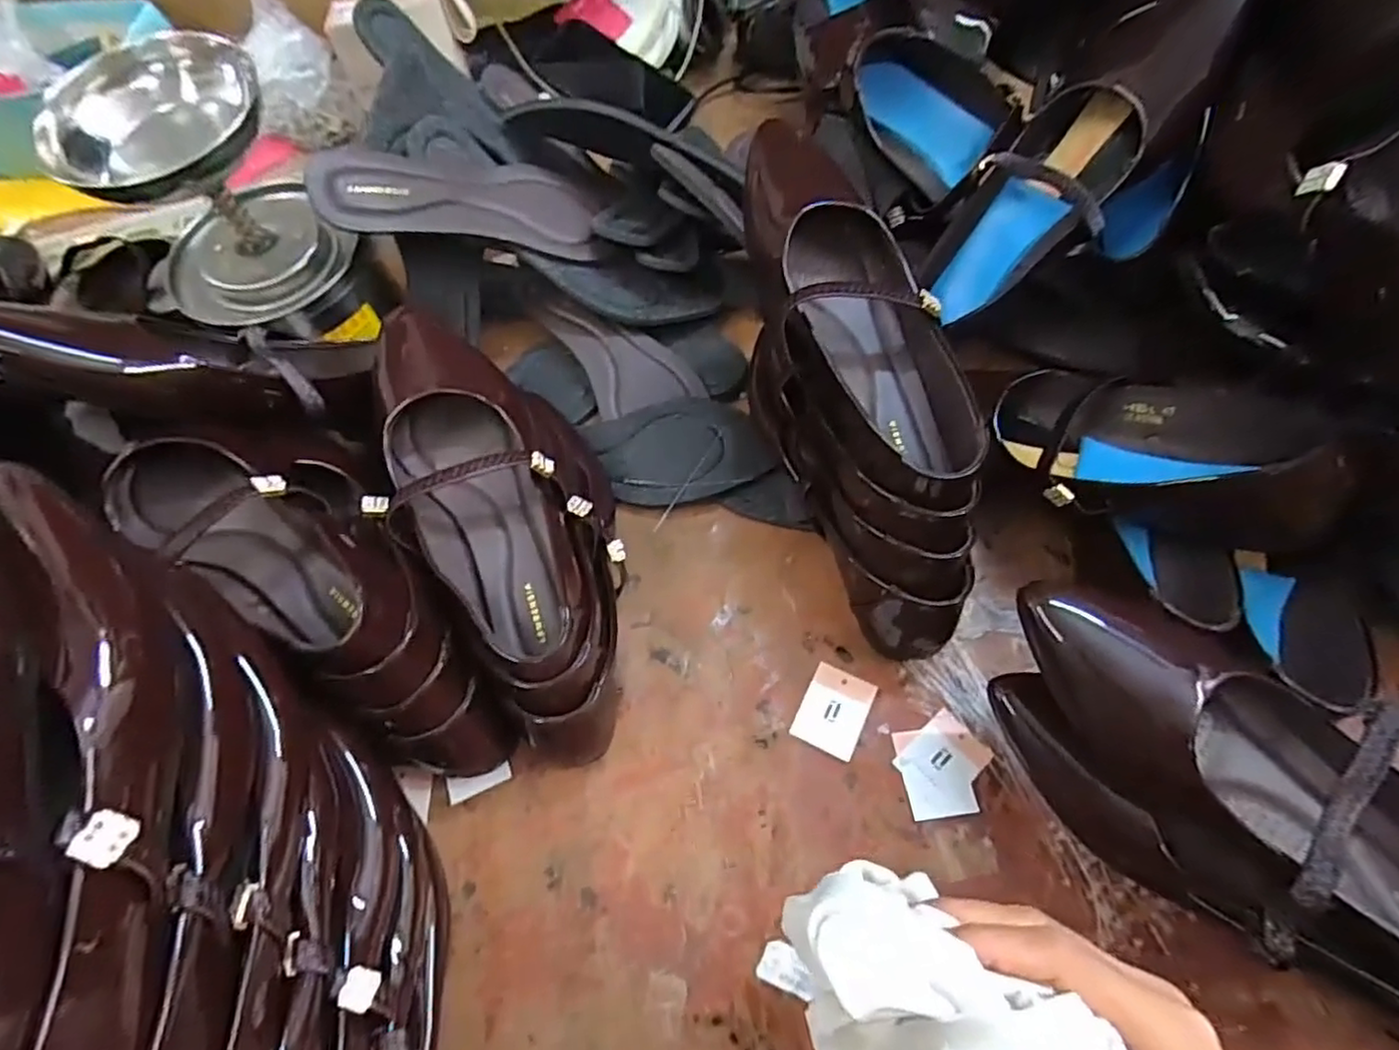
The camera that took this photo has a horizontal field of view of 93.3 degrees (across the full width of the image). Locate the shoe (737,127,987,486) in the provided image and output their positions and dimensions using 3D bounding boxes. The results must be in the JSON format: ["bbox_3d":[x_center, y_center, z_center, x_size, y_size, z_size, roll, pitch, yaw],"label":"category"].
[{"bbox_3d":[0.087,-0.134,0.389,0.094,0.059,0.250,-20,78,-7],"label":"shoe"}]

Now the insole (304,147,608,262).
[{"bbox_3d":[-0.170,-0.235,0.481,0.197,0.030,0.076,-11,60,-36],"label":"insole"}]

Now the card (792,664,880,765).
[{"bbox_3d":[0.085,0.117,0.416,0.038,0.004,0.051,23,70,19],"label":"card"}]

